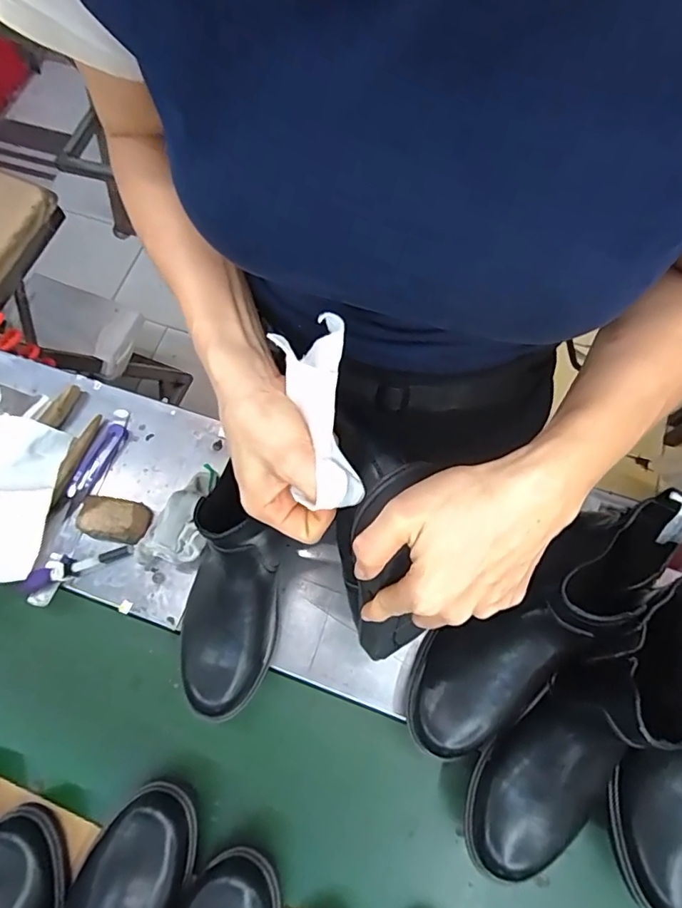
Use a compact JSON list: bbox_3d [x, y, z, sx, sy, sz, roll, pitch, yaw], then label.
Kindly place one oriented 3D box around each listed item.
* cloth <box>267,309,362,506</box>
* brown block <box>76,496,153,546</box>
[{"bbox_3d":[-0.013,-0.023,0.302,0.040,0.033,0.108,-10,87,-1],"label":"cloth"},{"bbox_3d":[-0.245,0.072,0.560,0.078,0.015,0.044,10,73,6],"label":"brown block"}]

